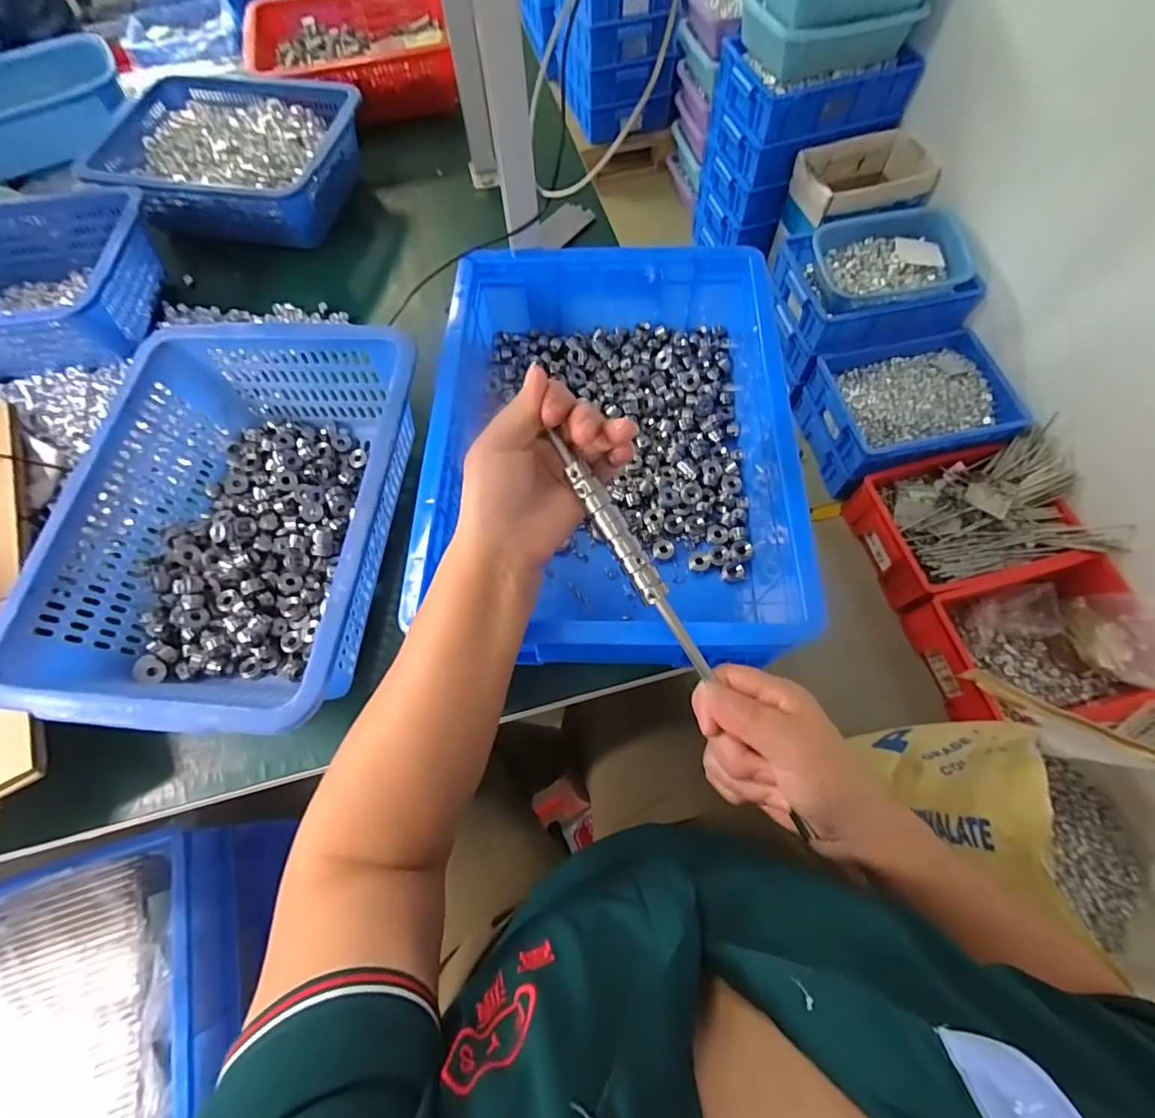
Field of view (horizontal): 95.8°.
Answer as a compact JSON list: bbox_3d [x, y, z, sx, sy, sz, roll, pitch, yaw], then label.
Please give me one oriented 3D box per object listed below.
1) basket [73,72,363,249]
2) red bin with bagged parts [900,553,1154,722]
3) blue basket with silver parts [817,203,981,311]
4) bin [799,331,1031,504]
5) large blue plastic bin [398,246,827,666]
[{"bbox_3d":[-0.456,-0.532,0.711,0.319,0.098,0.241,9,67,5],"label":"basket"},{"bbox_3d":[0.974,0.188,1.101,0.405,0.201,0.312,-11,66,-4],"label":"red bin with bagged parts"},{"bbox_3d":[0.782,-0.782,1.322,0.361,0.115,0.242,-9,66,-3],"label":"blue basket with silver parts"},{"bbox_3d":[0.861,-0.383,1.370,0.456,0.175,0.324,-14,67,-5],"label":"bin"},{"bbox_3d":[0.027,-0.112,0.491,0.300,0.111,0.403,1,66,2],"label":"large blue plastic bin"}]

